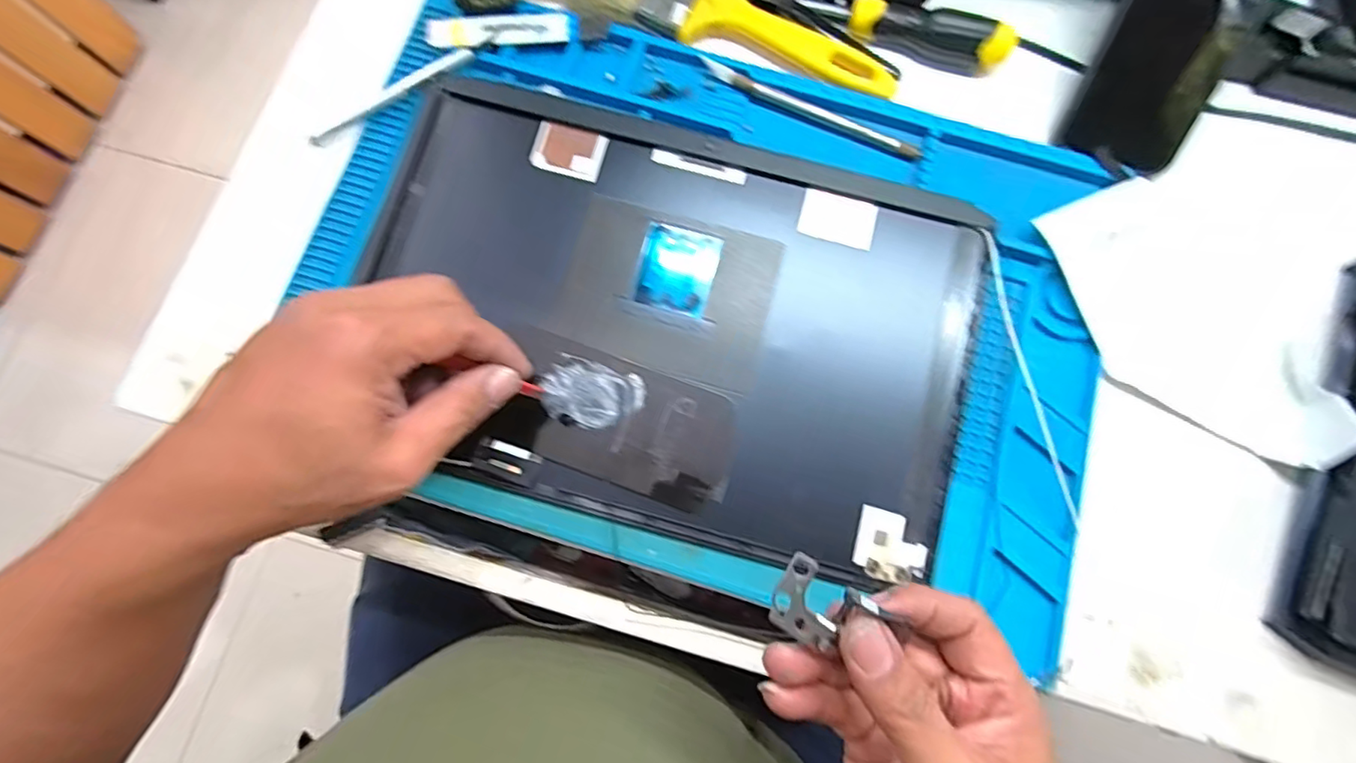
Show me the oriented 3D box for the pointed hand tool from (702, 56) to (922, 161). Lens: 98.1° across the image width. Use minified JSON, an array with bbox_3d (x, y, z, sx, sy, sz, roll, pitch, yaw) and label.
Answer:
[{"bbox_3d":[0.087,-0.177,0.386,0.151,0.006,0.010,25,78,4],"label":"pointed hand tool"}]

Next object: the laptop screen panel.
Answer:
[{"bbox_3d":[-0.005,-0.039,0.347,0.352,0.016,0.236,17,78,3],"label":"laptop screen panel"}]

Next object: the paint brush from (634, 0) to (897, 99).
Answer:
[{"bbox_3d":[0.065,-0.238,0.388,0.169,0.015,0.069,22,78,4],"label":"paint brush"}]

